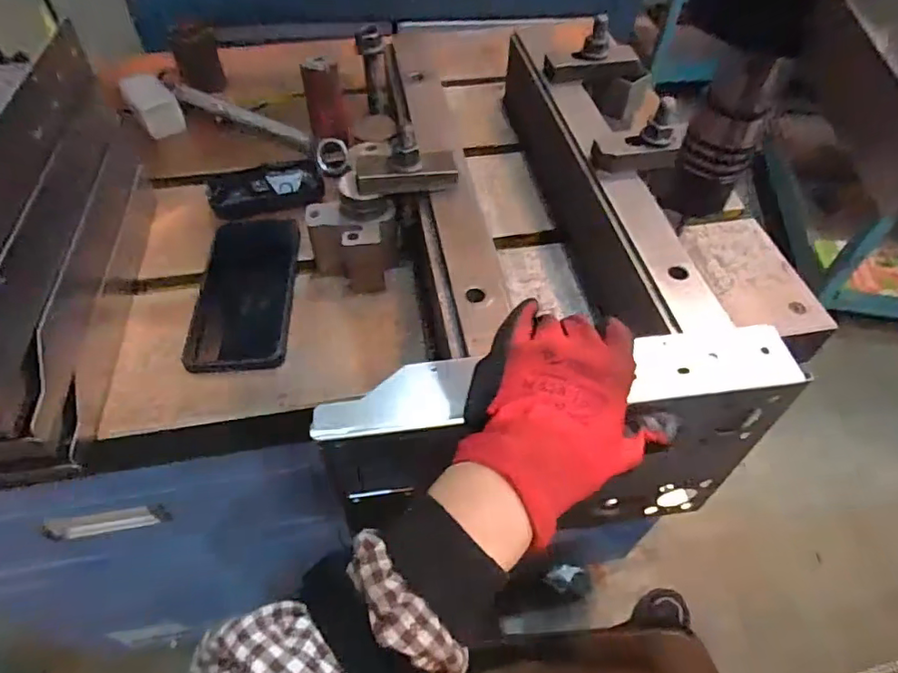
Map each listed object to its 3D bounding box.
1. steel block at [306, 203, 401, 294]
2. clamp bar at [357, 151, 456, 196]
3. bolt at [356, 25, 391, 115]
[{"bbox_3d":[-0.084,-0.079,0.482,0.075,0.060,0.059,1,53,-1],"label":"steel block"},{"bbox_3d":[-0.034,-0.133,0.444,0.080,0.022,0.030,-3,53,-3],"label":"clamp bar"},{"bbox_3d":[-0.072,-0.256,0.527,0.025,0.079,0.020,-6,53,-6],"label":"bolt"}]

